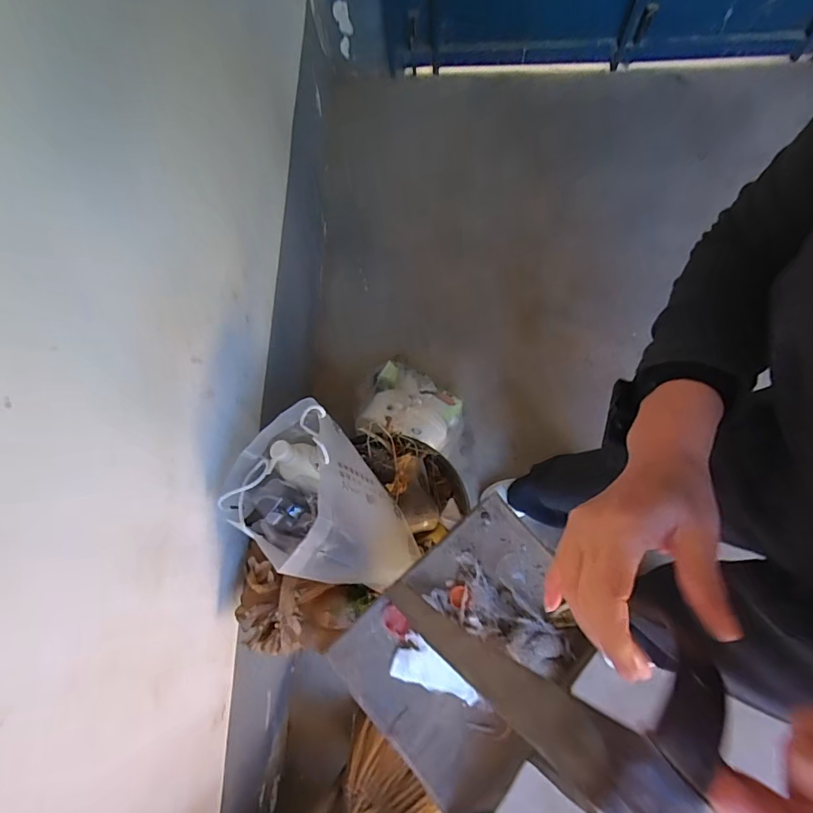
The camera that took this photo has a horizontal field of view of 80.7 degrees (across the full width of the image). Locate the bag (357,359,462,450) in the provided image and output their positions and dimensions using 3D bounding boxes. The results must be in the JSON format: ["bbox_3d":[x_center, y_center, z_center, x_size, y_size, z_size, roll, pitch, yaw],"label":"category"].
[{"bbox_3d":[0.020,0.007,1.217,0.234,0.199,0.206,8,70,6],"label":"bag"}]

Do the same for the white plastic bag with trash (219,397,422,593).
[{"bbox_3d":[-0.127,0.160,0.707,0.197,0.192,0.278,-38,72,-11],"label":"white plastic bag with trash"}]

